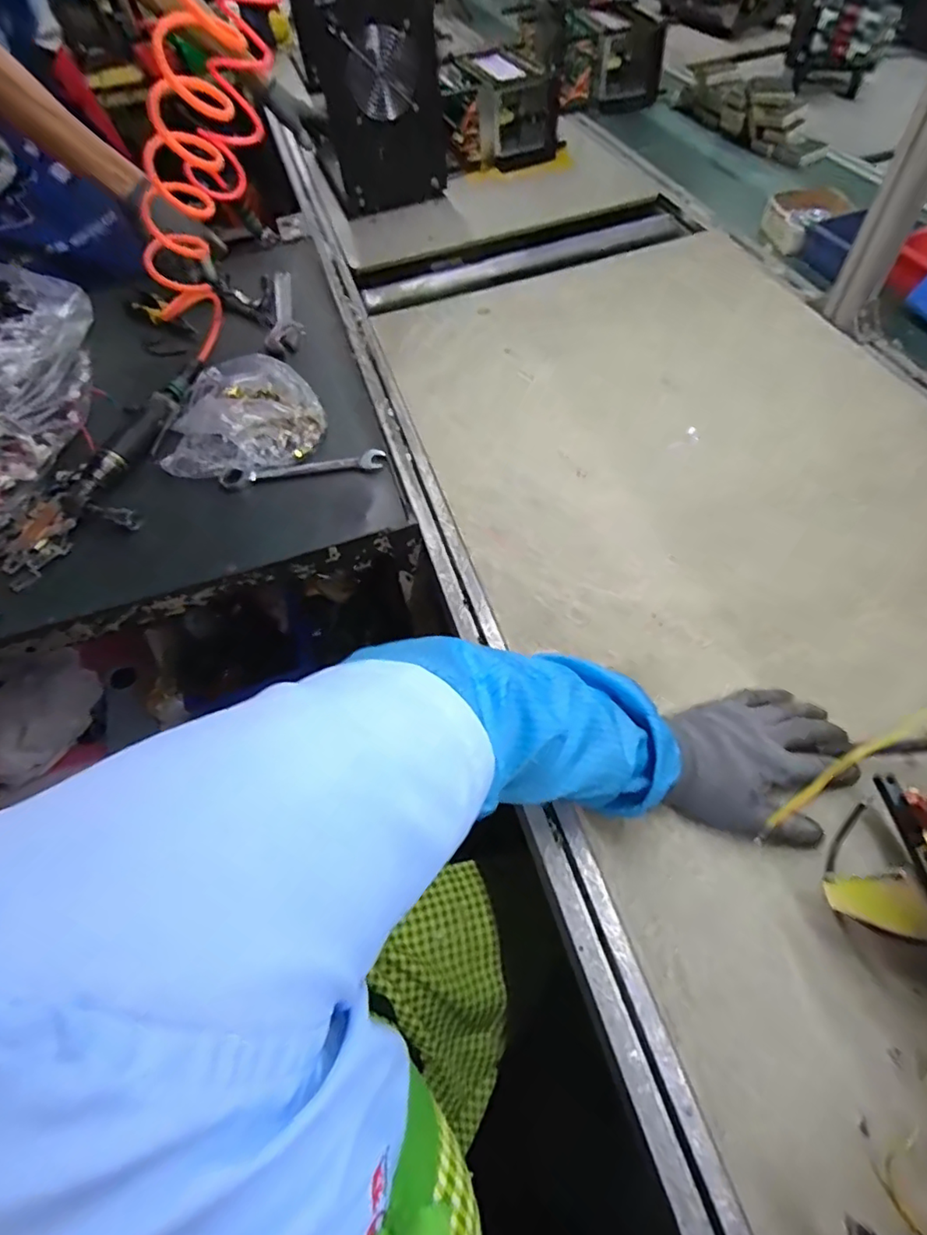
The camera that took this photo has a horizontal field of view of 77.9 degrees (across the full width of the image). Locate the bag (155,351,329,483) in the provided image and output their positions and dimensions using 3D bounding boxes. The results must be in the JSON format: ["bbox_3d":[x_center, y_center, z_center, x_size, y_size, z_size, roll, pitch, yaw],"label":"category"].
[{"bbox_3d":[-0.287,-0.276,0.748,0.195,0.057,0.201,-11,56,-1],"label":"bag"}]

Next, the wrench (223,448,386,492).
[{"bbox_3d":[-0.199,-0.183,0.707,0.203,0.009,0.034,-10,56,0],"label":"wrench"}]

